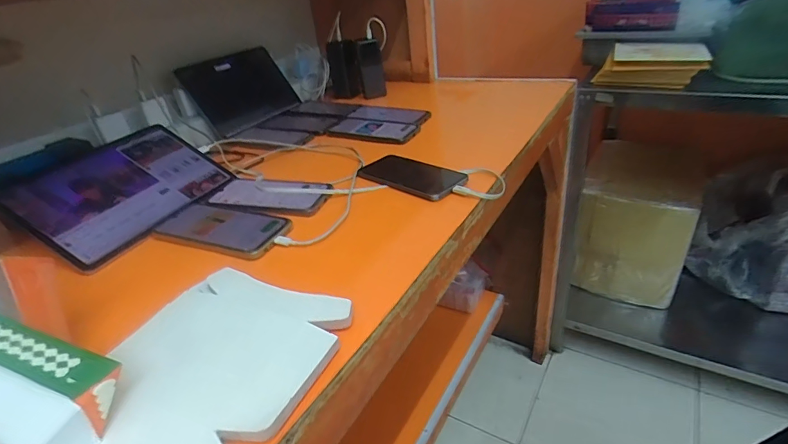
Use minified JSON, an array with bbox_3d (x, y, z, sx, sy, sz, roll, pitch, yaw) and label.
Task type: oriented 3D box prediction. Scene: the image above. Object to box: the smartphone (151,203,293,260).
[{"bbox_3d":[-0.218,0.009,0.542,0.170,0.016,0.085,7,33,22],"label":"smartphone"}]

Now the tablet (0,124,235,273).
[{"bbox_3d":[-0.370,-0.051,0.589,0.169,0.013,0.251,34,42,2],"label":"tablet"}]

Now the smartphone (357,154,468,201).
[{"bbox_3d":[0.025,-0.069,0.626,0.159,0.014,0.076,21,40,39],"label":"smartphone"}]

